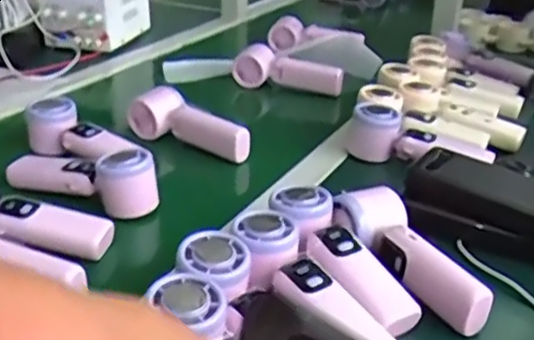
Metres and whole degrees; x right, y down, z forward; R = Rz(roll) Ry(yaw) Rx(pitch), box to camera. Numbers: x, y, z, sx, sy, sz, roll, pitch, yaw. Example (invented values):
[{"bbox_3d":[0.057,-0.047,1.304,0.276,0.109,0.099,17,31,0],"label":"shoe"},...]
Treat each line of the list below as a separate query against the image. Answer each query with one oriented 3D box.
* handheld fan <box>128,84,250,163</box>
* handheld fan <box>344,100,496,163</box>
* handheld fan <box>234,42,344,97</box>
[{"bbox_3d":[-0.098,-0.049,0.792,0.175,0.063,0.045,21,35,36],"label":"handheld fan"},{"bbox_3d":[0.182,-0.035,0.766,0.181,0.056,0.062,17,33,31],"label":"handheld fan"},{"bbox_3d":[0.033,-0.152,1.019,0.175,0.064,0.048,10,30,21],"label":"handheld fan"}]

